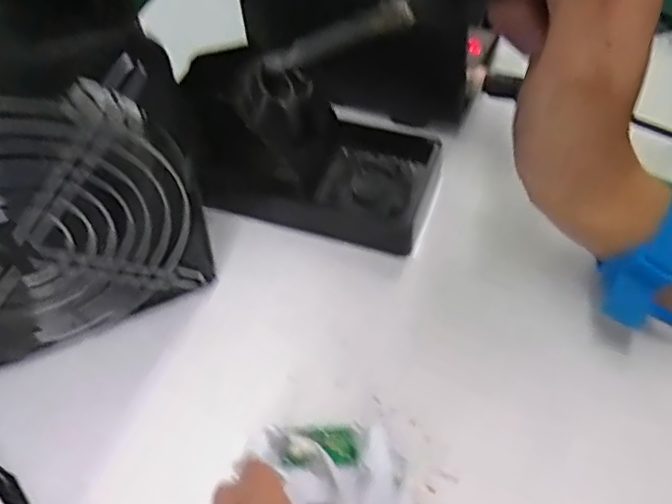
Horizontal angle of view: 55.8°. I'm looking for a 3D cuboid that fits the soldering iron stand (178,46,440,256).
[{"bbox_3d":[-0.007,-0.060,0.335,0.122,0.075,0.076,10,52,7],"label":"soldering iron stand"}]

